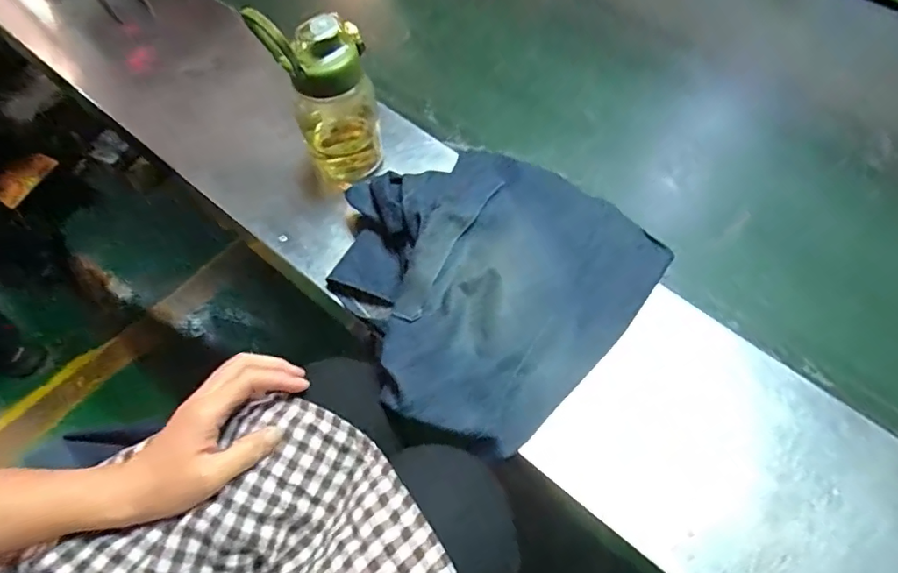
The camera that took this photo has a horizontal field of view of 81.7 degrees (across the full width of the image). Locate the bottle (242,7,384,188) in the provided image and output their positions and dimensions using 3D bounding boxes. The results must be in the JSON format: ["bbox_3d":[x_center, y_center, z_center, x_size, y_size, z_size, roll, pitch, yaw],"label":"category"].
[{"bbox_3d":[-0.129,-0.194,0.557,0.102,0.218,0.064,-12,62,-7],"label":"bottle"}]

